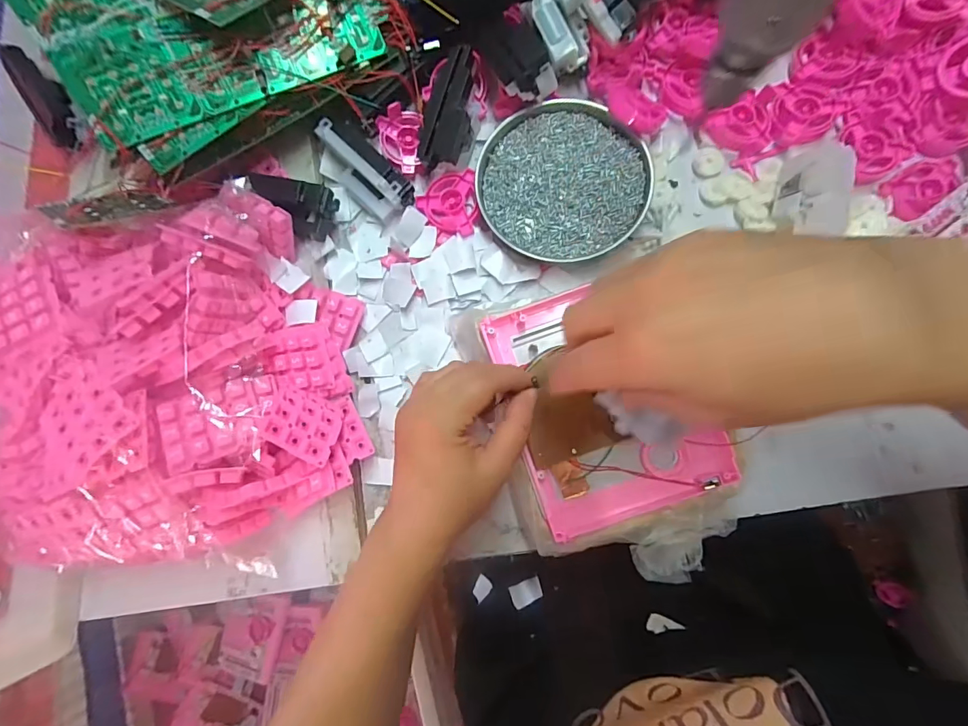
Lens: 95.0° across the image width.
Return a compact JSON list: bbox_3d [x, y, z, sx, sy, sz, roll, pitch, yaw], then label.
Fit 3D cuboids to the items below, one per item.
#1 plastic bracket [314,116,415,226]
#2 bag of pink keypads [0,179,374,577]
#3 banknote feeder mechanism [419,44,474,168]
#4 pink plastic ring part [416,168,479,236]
[{"bbox_3d":[-0.105,-0.161,0.363,0.098,0.020,0.038,43,91,5],"label":"plastic bracket"},{"bbox_3d":[-0.220,0.009,0.320,0.232,0.093,0.256,-8,84,5],"label":"bag of pink keypads"},{"bbox_3d":[-0.026,-0.205,0.364,0.035,0.024,0.093,14,88,5],"label":"banknote feeder mechanism"},{"bbox_3d":[-0.030,-0.132,0.373,0.050,0.006,0.054,-7,86,4],"label":"pink plastic ring part"}]

